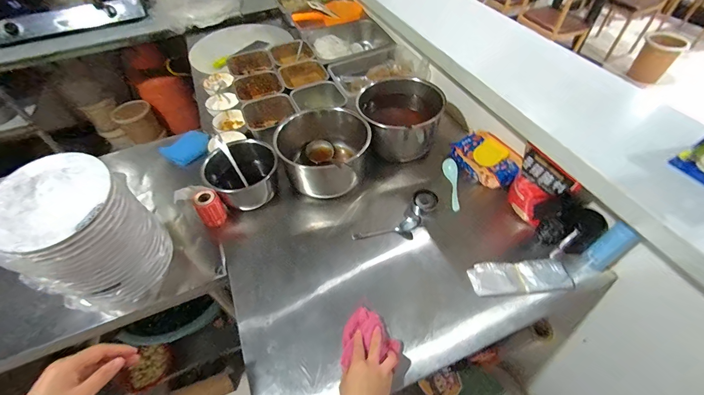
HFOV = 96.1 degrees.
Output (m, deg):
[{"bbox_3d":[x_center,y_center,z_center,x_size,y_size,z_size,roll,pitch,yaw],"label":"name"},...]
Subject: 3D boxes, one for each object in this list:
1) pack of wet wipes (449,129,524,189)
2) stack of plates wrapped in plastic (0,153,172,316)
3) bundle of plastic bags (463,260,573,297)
[{"bbox_3d":[0.380,-0.115,0.901,0.121,0.049,0.201,-24,54,-16],"label":"pack of wet wipes"},{"bbox_3d":[-0.505,0.078,0.615,0.181,0.250,0.214,24,56,21],"label":"stack of plates wrapped in plastic"},{"bbox_3d":[0.368,0.176,0.694,0.209,0.022,0.074,-5,51,-1],"label":"bundle of plastic bags"}]

